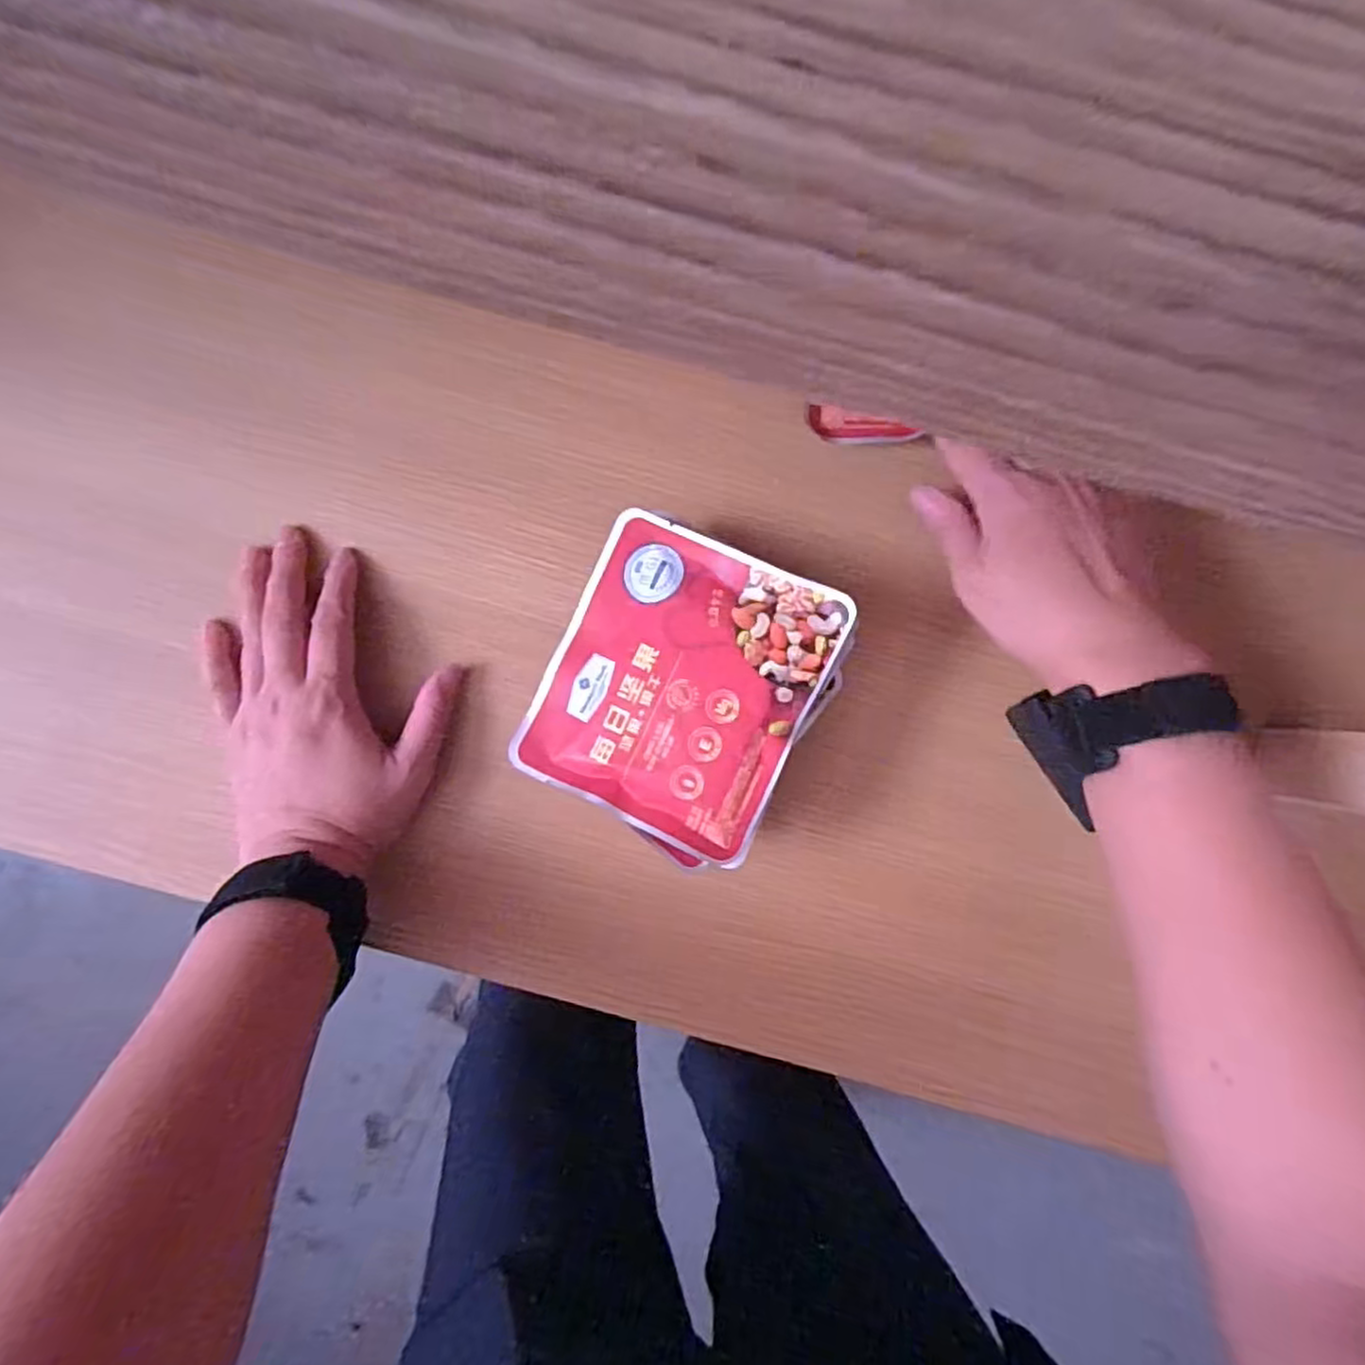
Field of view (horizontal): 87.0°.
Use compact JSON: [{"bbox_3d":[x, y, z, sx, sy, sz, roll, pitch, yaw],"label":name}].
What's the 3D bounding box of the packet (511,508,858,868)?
[{"bbox_3d":[-0.003,-0.001,0.323,0.117,0.009,0.128,25,88,14],"label":"packet"}]

